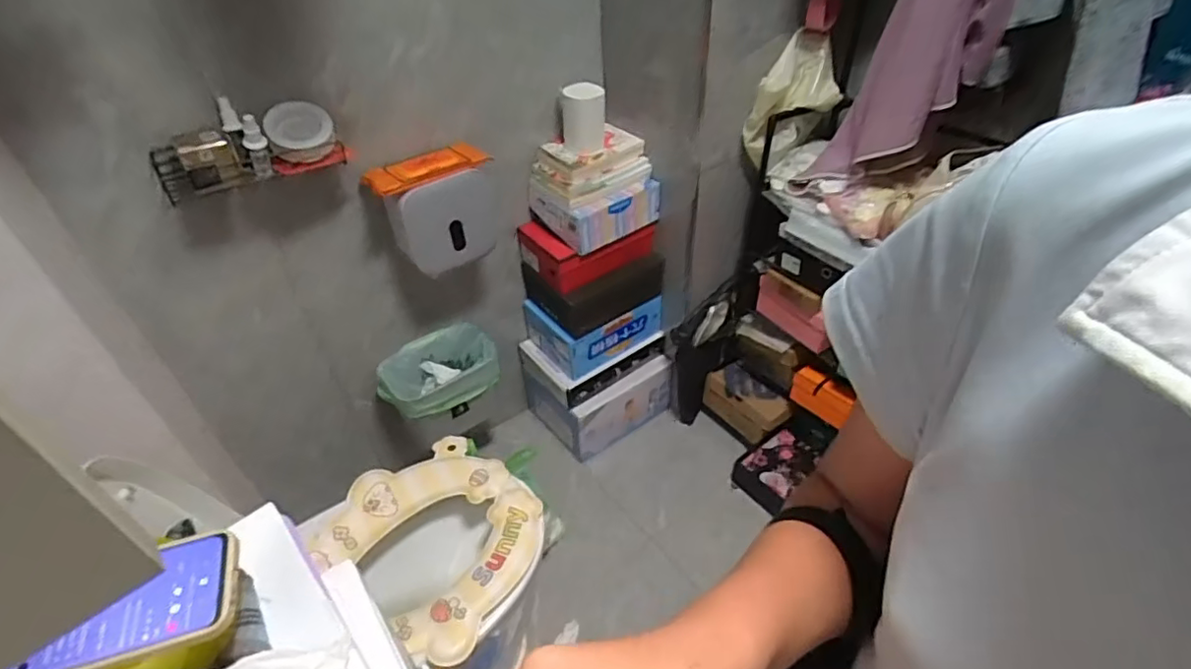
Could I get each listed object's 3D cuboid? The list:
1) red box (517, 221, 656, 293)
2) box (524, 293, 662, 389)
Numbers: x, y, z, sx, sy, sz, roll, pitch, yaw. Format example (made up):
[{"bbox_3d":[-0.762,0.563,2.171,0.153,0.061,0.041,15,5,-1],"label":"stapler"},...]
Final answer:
[{"bbox_3d":[-0.011,-0.233,1.503,0.311,0.097,0.185,-22,44,-21],"label":"red box"},{"bbox_3d":[0.001,-0.032,1.660,0.338,0.146,0.215,-22,44,-21],"label":"box"}]

